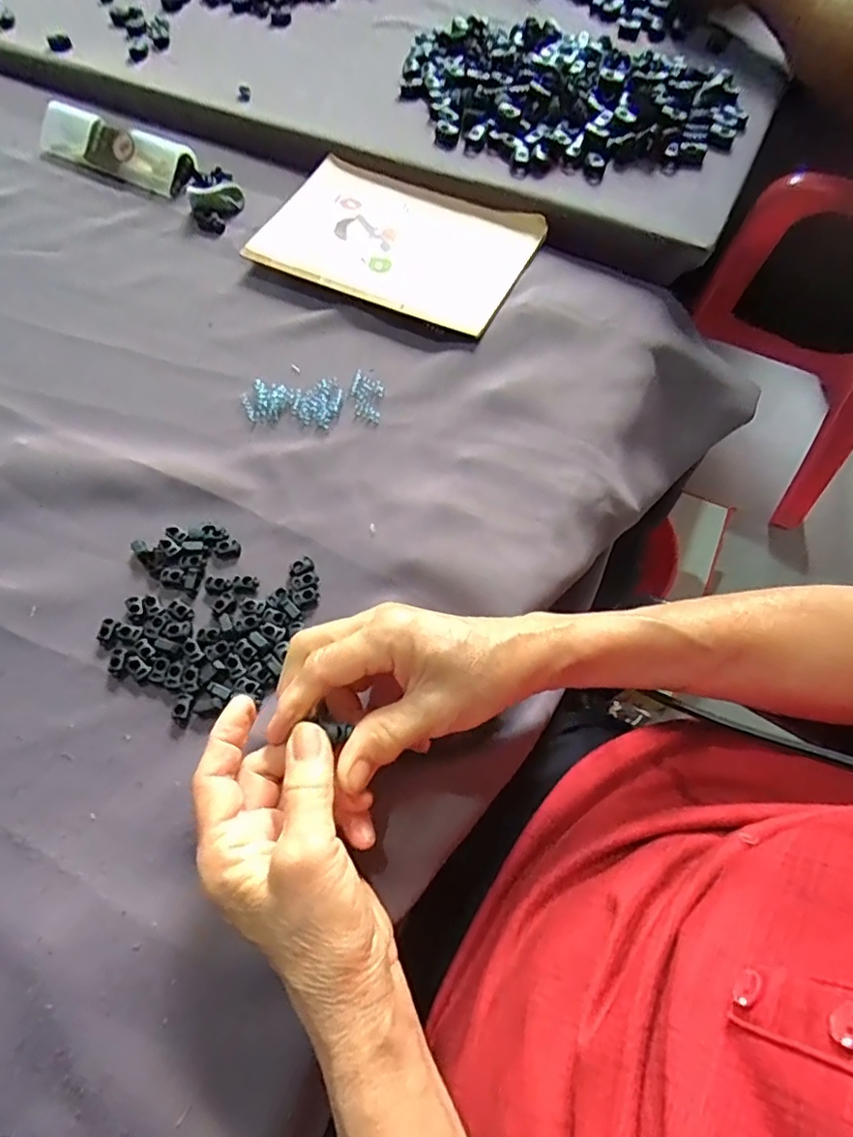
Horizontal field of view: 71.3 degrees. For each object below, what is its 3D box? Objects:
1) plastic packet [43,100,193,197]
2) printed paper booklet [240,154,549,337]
[{"bbox_3d":[-0.281,-0.377,0.535,0.156,0.021,0.046,23,104,12],"label":"plastic packet"},{"bbox_3d":[-0.025,-0.260,0.473,0.203,0.013,0.133,23,66,13],"label":"printed paper booklet"}]

